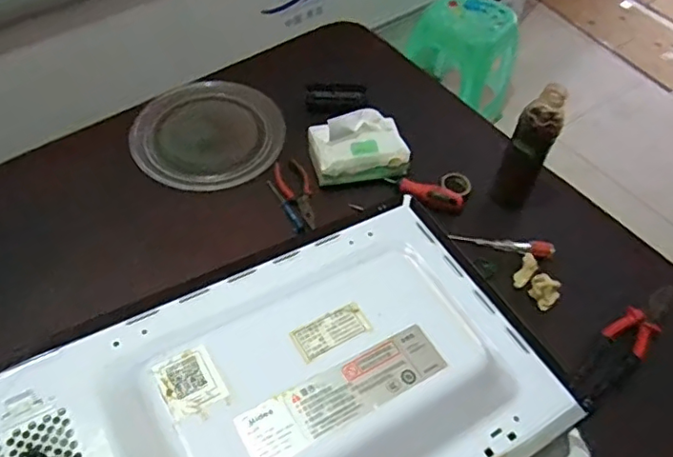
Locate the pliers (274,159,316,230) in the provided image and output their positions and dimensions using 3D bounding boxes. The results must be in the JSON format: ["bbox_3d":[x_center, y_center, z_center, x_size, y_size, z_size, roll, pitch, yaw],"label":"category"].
[{"bbox_3d":[-0.057,-0.055,0.880,0.048,0.010,0.138,-18,57,-17],"label":"pliers"}]

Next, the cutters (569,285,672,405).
[{"bbox_3d":[0.396,0.145,0.764,0.218,0.021,0.054,-34,63,-25],"label":"cutters"}]

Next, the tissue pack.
[{"bbox_3d":[0.036,-0.128,0.895,0.144,0.081,0.099,-9,55,-11],"label":"tissue pack"}]

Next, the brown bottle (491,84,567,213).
[{"bbox_3d":[0.283,-0.115,0.833,0.062,0.198,0.067,26,56,14],"label":"brown bottle"}]

